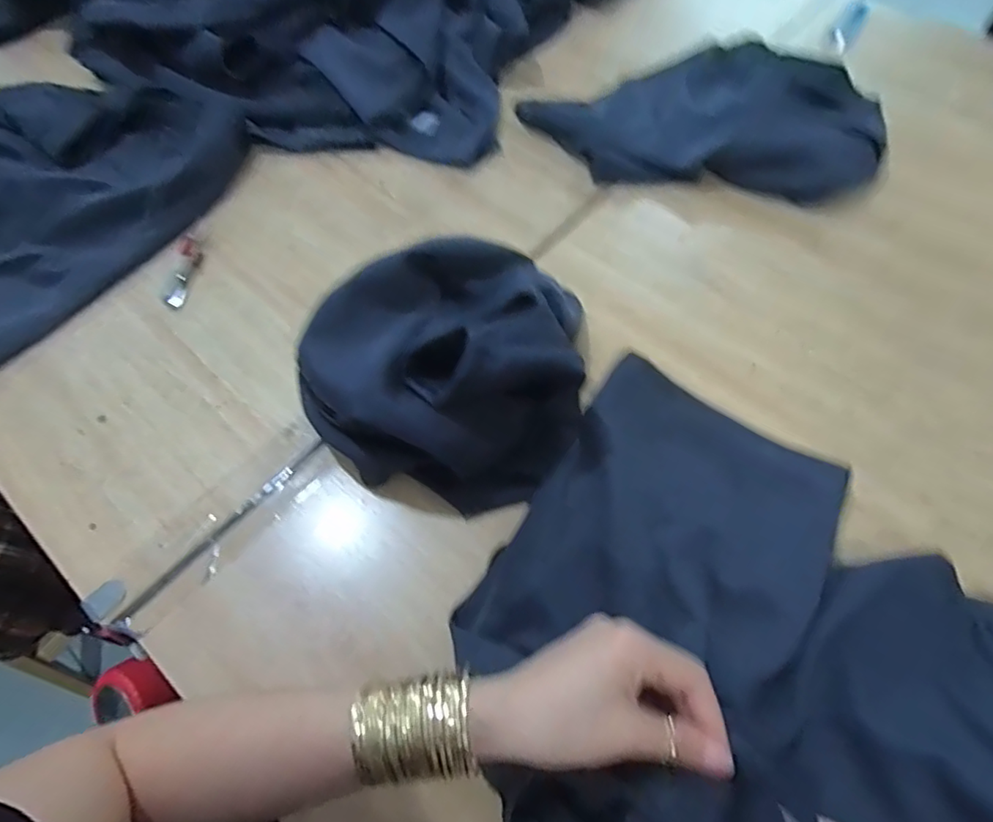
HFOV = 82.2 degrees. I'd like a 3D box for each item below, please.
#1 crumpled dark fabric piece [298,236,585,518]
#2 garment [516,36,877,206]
[{"bbox_3d":[-0.040,-0.030,0.447,0.213,0.125,0.168,15,64,8],"label":"crumpled dark fabric piece"},{"bbox_3d":[0.231,-0.352,0.652,0.398,0.060,0.212,9,63,5],"label":"garment"}]

